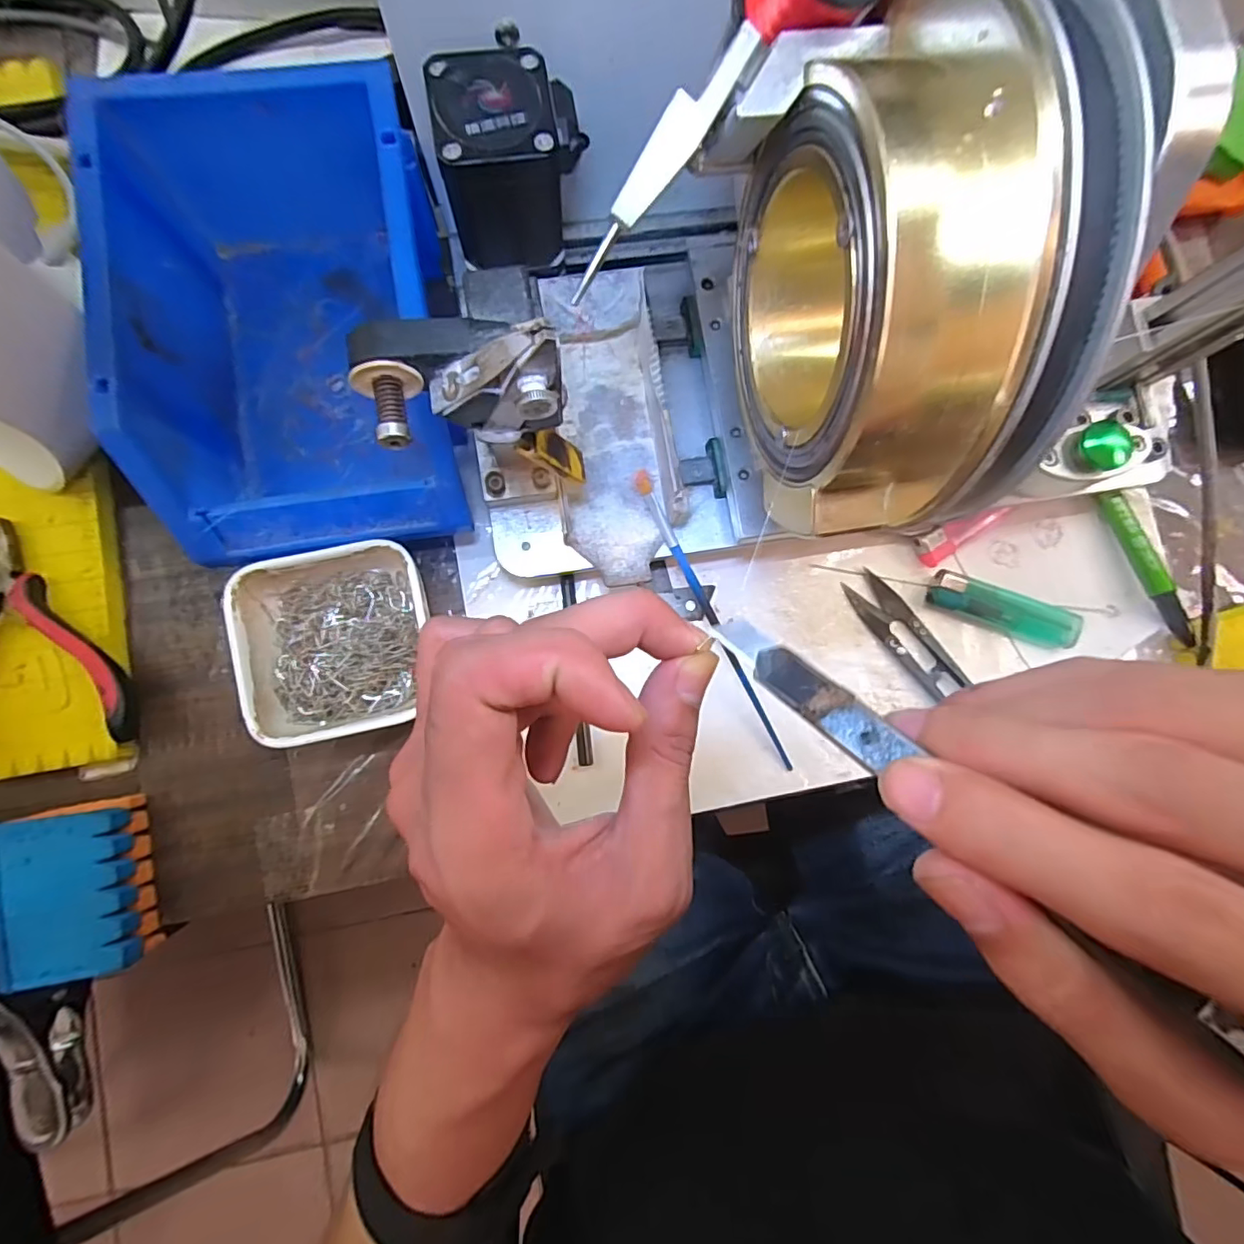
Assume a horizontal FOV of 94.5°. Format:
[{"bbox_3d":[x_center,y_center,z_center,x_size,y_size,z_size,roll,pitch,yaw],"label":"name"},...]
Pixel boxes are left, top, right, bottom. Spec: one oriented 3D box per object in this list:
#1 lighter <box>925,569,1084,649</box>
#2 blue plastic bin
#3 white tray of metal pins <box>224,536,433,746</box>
[{"bbox_3d":[0.199,-0.005,0.301,0.077,0.013,0.020,19,84,-2],"label":"lighter"},{"bbox_3d":[-0.139,-0.126,0.250,0.118,0.073,0.188,-7,85,-4],"label":"blue plastic bin"},{"bbox_3d":[-0.128,0.010,0.266,0.080,0.031,0.082,-11,85,-4],"label":"white tray of metal pins"}]

